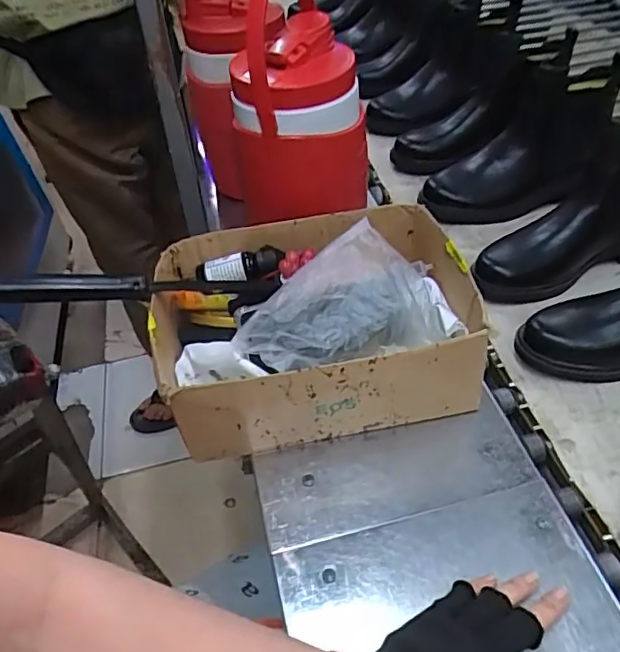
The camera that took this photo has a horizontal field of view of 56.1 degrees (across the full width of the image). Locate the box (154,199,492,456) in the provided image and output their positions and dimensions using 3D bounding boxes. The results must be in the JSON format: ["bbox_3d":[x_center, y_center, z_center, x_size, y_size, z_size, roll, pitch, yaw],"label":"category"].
[{"bbox_3d":[0.002,-0.007,0.550,0.283,0.141,0.206,-9,44,-2],"label":"box"}]

